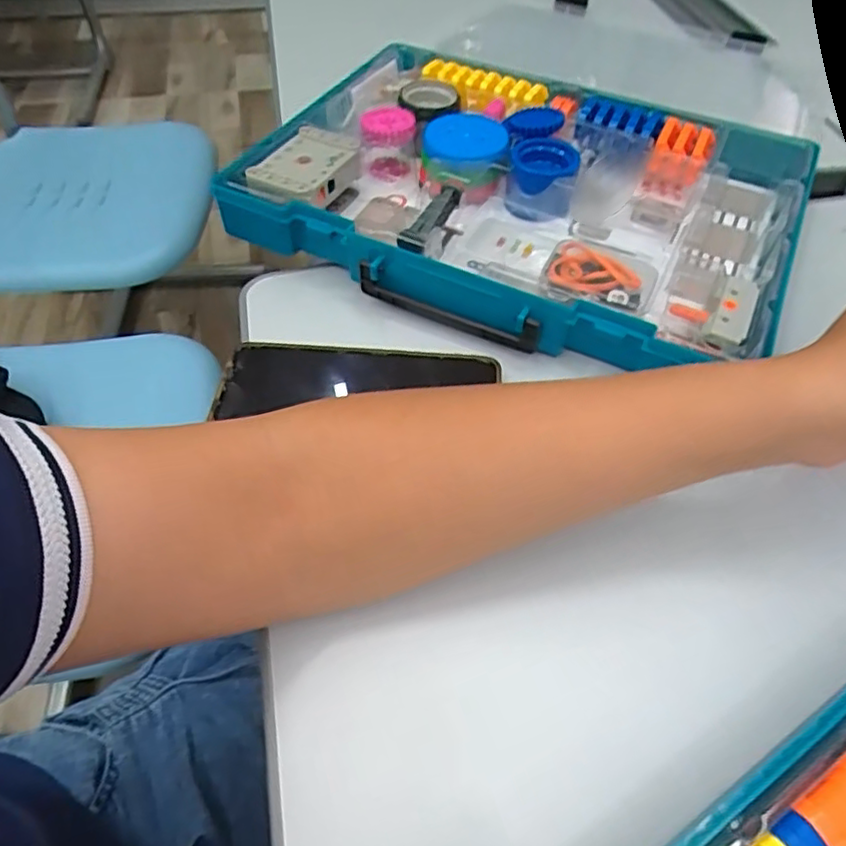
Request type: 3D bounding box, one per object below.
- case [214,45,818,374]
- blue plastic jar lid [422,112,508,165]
[{"bbox_3d":[0.069,-0.161,0.440,0.346,0.048,0.239,21,55,14],"label":"case"},{"bbox_3d":[0.031,-0.203,0.451,0.059,0.010,0.060,1,53,-1],"label":"blue plastic jar lid"}]

